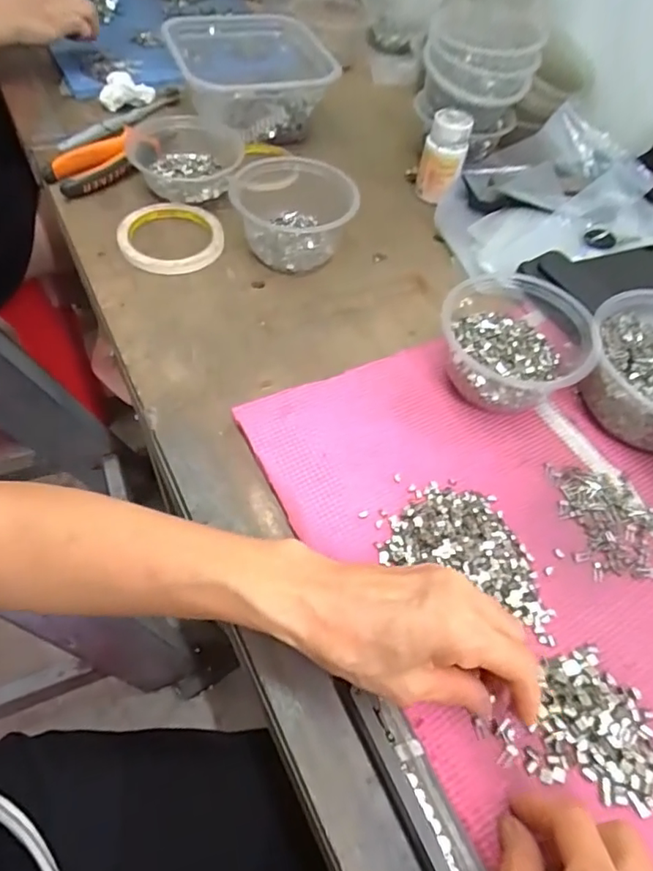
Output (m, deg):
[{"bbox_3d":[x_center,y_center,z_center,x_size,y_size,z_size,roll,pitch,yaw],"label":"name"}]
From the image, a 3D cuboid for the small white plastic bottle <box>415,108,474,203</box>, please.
[{"bbox_3d":[0.125,-0.299,0.591,0.040,0.087,0.039,-24,54,-26],"label":"small white plastic bottle"}]

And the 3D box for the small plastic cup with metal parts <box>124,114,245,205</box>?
[{"bbox_3d":[-0.148,-0.285,0.569,0.118,0.041,0.103,1,56,-6],"label":"small plastic cup with metal parts"}]

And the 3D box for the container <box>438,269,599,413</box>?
[{"bbox_3d":[0.143,-0.069,0.436,0.113,0.069,0.097,22,56,9],"label":"container"}]

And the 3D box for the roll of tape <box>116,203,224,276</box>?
[{"bbox_3d":[-0.150,-0.193,0.532,0.095,0.014,0.096,1,57,-2],"label":"roll of tape"}]

